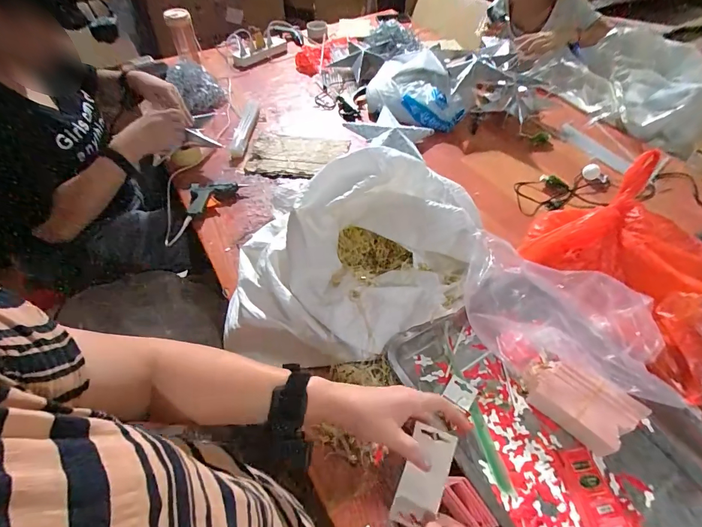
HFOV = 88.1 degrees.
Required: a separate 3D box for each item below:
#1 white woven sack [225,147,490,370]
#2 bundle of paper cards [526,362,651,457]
[{"bbox_3d":[-0.001,-0.019,0.608,0.410,0.245,0.270,-2,52,-2],"label":"white woven sack"},{"bbox_3d":[0.354,0.215,0.559,0.146,0.051,0.094,36,59,24],"label":"bundle of paper cards"}]

